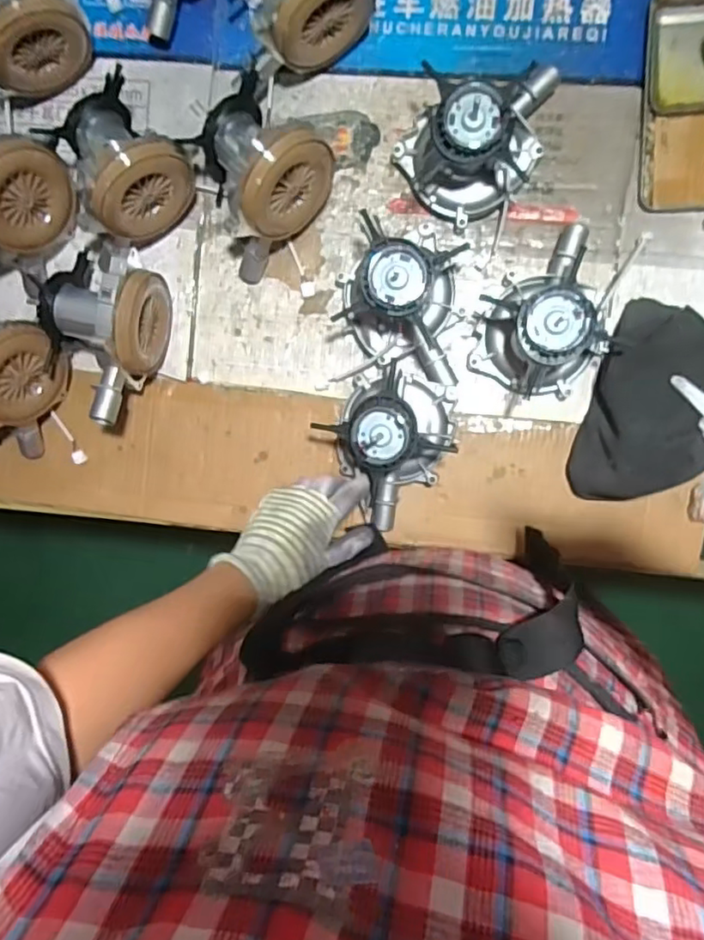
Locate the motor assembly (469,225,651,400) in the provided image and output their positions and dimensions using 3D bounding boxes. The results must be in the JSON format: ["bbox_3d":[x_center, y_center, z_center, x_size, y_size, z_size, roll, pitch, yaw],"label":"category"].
[{"bbox_3d":[0.190,-0.152,0.545,0.128,0.098,0.170,17,95,4],"label":"motor assembly"}]

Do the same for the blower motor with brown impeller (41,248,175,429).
[{"bbox_3d":[-0.245,-0.129,0.588,0.095,0.116,0.141,16,95,4],"label":"blower motor with brown impeller"}]

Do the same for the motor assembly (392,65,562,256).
[{"bbox_3d":[0.114,-0.312,0.541,0.121,0.102,0.147,25,96,3],"label":"motor assembly"}]

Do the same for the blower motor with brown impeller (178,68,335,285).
[{"bbox_3d":[-0.095,-0.272,0.559,0.131,0.112,0.108,-44,89,7],"label":"blower motor with brown impeller"}]

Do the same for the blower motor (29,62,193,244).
[{"bbox_3d":[-0.217,-0.291,0.569,0.101,0.113,0.111,-35,90,7],"label":"blower motor"}]

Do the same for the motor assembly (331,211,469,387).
[{"bbox_3d":[0.044,-0.163,0.562,0.121,0.099,0.136,5,94,5],"label":"motor assembly"}]

